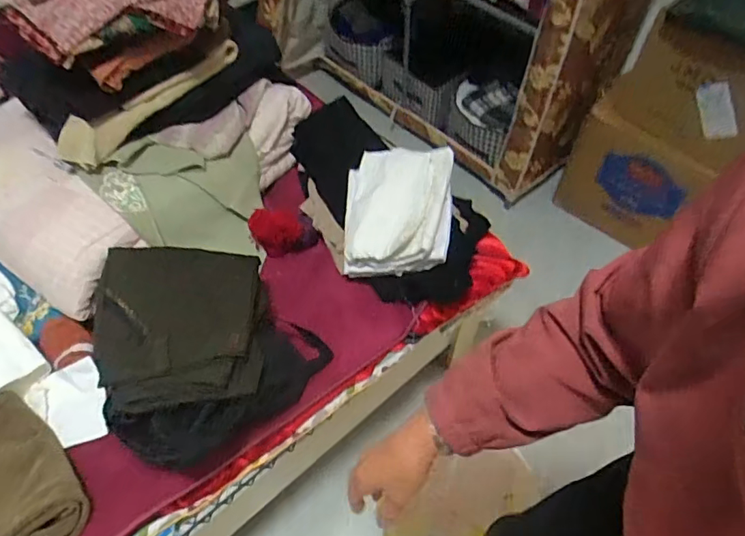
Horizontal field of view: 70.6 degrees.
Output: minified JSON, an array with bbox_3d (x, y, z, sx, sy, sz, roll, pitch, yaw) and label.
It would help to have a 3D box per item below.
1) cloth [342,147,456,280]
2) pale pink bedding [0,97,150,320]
[{"bbox_3d":[0.048,-0.113,1.015,0.197,0.097,0.250,4,55,3],"label":"cloth"},{"bbox_3d":[-0.679,-0.132,1.037,0.551,0.099,0.238,37,63,23],"label":"pale pink bedding"}]

